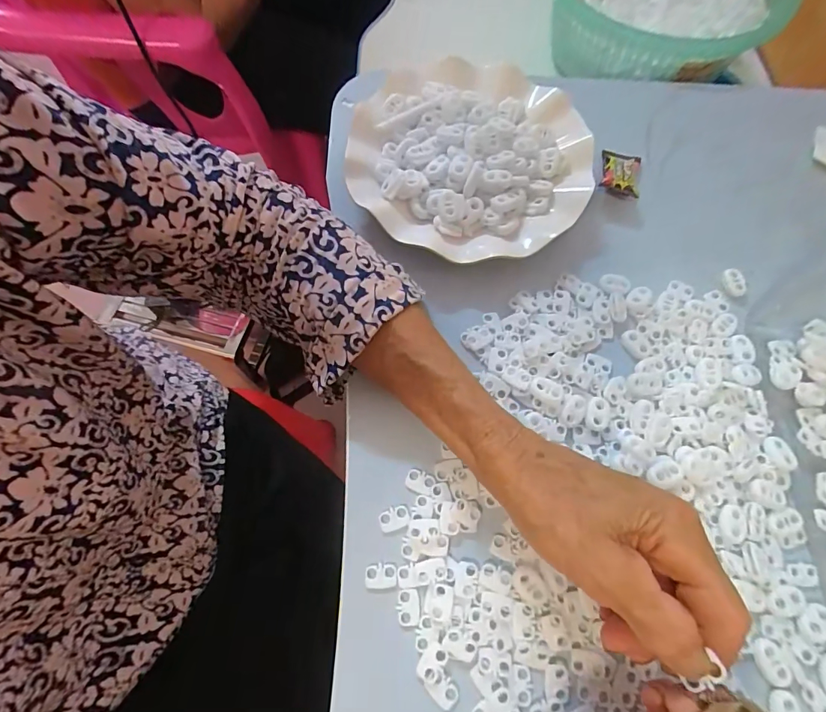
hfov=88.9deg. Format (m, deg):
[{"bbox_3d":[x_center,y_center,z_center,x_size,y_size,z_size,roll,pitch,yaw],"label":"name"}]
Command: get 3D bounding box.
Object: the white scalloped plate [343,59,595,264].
[{"bbox_3d":[0.042,-0.151,0.337,0.186,0.046,0.190,1,67,-2],"label":"white scalloped plate"}]

